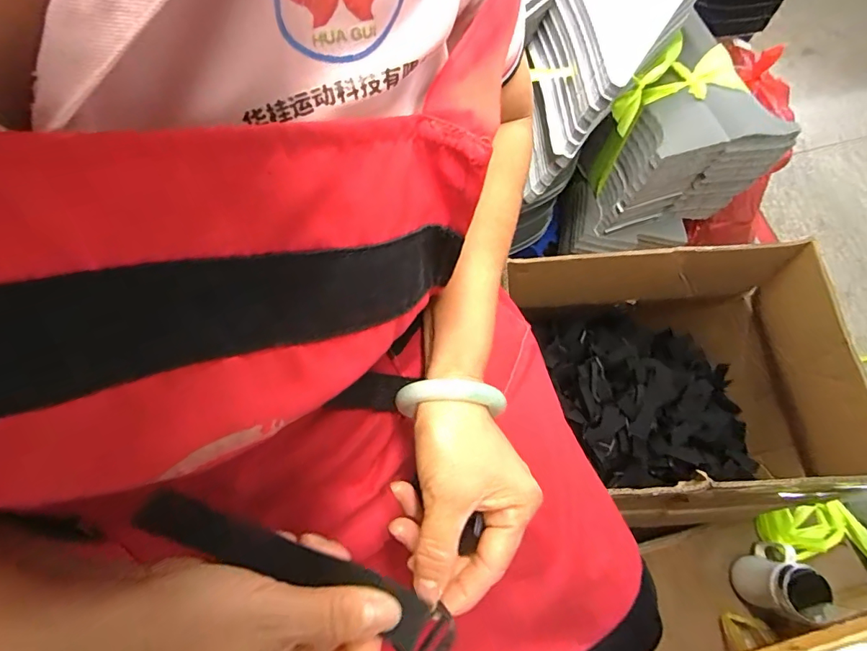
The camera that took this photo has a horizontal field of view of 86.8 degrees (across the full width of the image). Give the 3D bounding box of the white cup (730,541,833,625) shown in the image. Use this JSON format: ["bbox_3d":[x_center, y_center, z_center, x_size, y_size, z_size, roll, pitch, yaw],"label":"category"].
[{"bbox_3d":[0.552,0.409,0.736,0.072,0.124,0.100,-2,68,-1],"label":"white cup"}]

